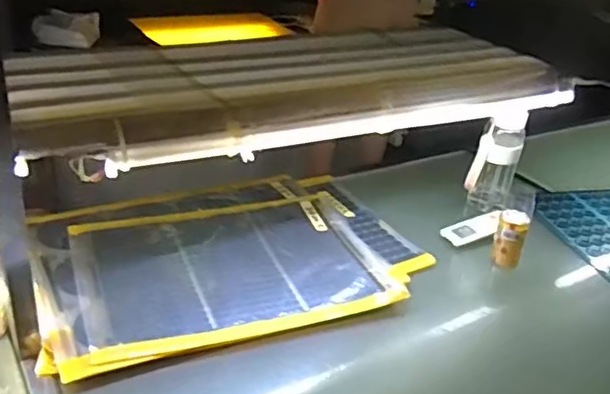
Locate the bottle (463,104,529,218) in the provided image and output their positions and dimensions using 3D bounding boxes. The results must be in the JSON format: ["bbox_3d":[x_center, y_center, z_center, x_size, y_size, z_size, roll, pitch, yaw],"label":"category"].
[{"bbox_3d":[0.378,-0.072,1.263,0.088,0.219,0.068,17,31,18],"label":"bottle"}]

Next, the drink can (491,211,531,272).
[{"bbox_3d":[0.361,0.079,1.127,0.052,0.100,0.052,17,31,18],"label":"drink can"}]

